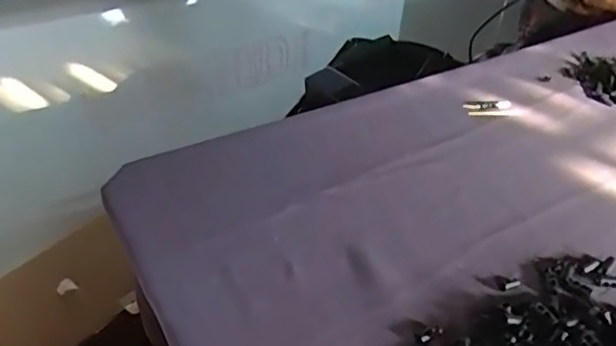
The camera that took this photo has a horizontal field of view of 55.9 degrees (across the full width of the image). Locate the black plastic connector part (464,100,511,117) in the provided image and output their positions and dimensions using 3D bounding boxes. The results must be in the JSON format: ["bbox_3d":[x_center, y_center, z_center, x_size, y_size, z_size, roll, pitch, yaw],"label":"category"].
[{"bbox_3d":[0.203,-0.072,0.646,0.058,0.004,0.029,-7,40,-13],"label":"black plastic connector part"}]

